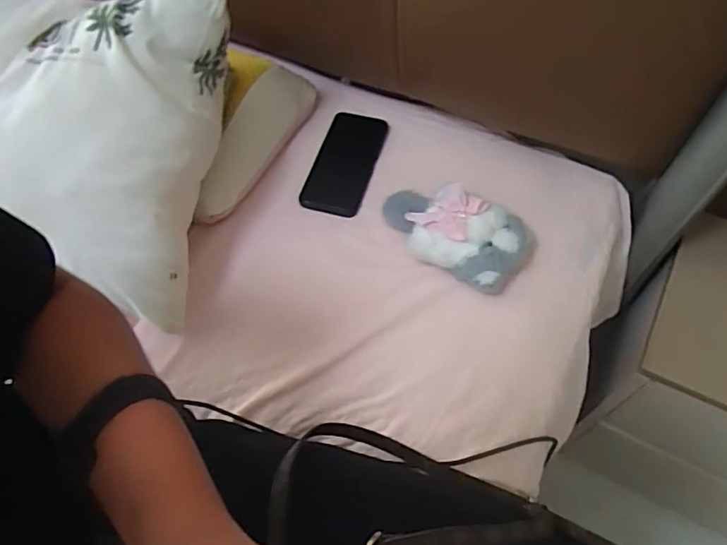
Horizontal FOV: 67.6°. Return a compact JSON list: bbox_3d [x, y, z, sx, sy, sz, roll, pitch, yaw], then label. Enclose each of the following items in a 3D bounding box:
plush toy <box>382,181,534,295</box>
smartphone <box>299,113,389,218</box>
[{"bbox_3d":[0.106,-0.045,0.641,0.175,0.066,0.089,26,65,17],"label":"plush toy"},{"bbox_3d":[-0.024,-0.150,0.737,0.081,0.012,0.164,14,62,11],"label":"smartphone"}]

